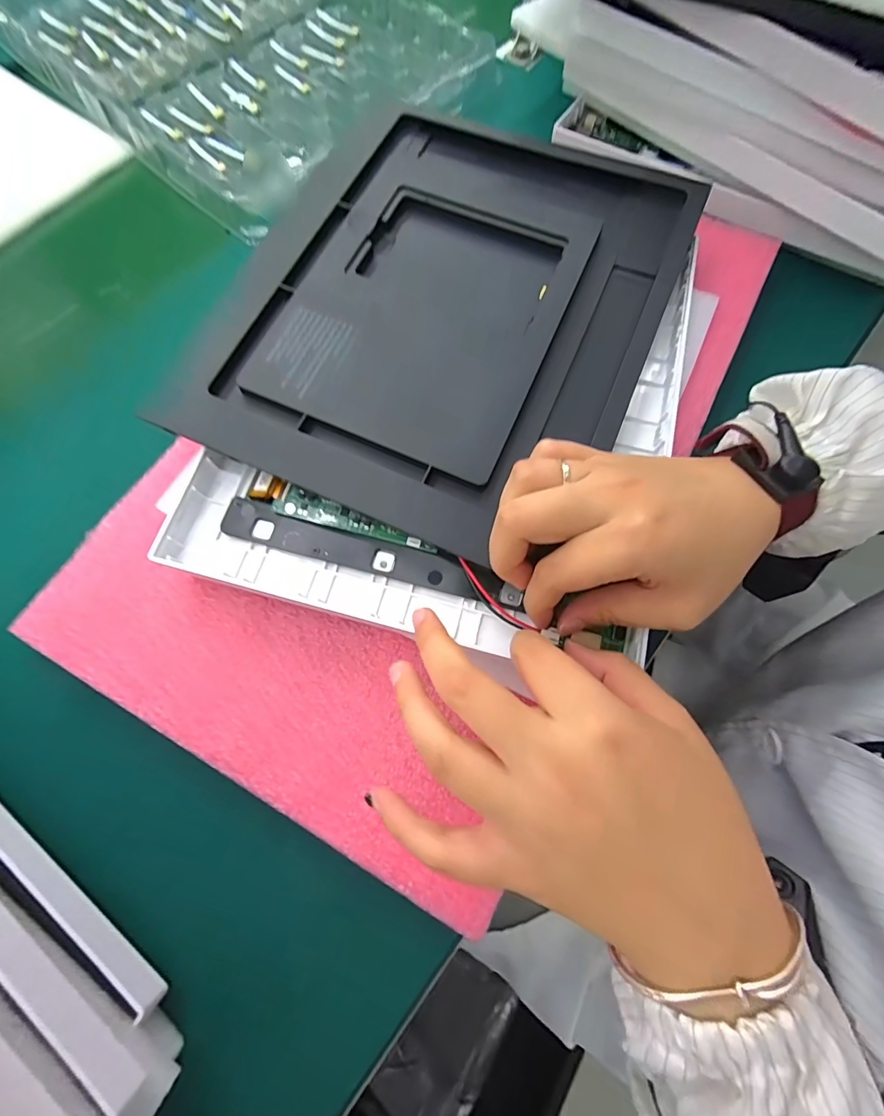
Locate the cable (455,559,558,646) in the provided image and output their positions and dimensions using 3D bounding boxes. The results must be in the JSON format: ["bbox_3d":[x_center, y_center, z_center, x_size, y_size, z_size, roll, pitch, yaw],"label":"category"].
[{"bbox_3d":[0.031,0.025,0.232,0.063,0.008,0.012,36,75,11],"label":"cable"}]

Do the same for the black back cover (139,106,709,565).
[{"bbox_3d":[0.003,-0.154,0.277,0.242,0.027,0.287,21,72,8],"label":"black back cover"}]

